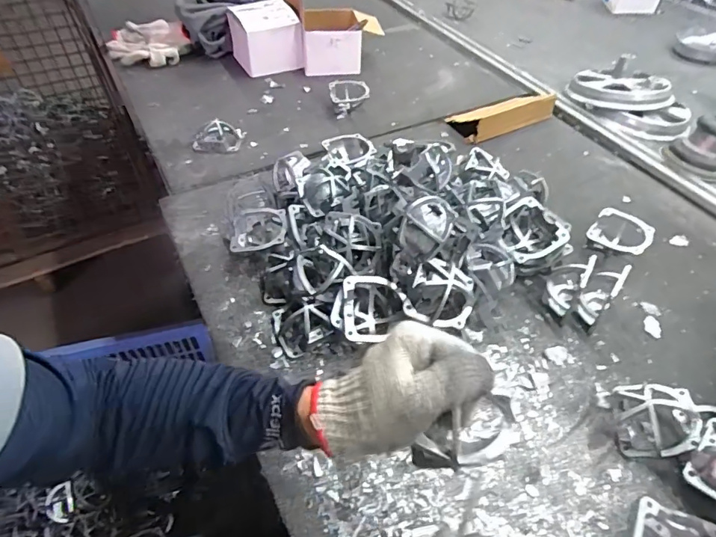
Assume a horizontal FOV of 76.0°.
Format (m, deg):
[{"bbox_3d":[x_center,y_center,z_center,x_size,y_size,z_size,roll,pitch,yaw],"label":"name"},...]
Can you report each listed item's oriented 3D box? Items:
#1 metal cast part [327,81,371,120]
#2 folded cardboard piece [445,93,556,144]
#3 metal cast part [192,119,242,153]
[{"bbox_3d":[-0.019,-0.361,0.962,0.083,0.050,0.079,0,47,-3],"label":"metal cast part"},{"bbox_3d":[0.297,-0.329,0.952,0.237,0.040,0.102,-22,52,-21],"label":"folded cardboard piece"},{"bbox_3d":[-0.263,-0.244,0.851,0.089,0.040,0.069,-12,49,-13],"label":"metal cast part"}]

